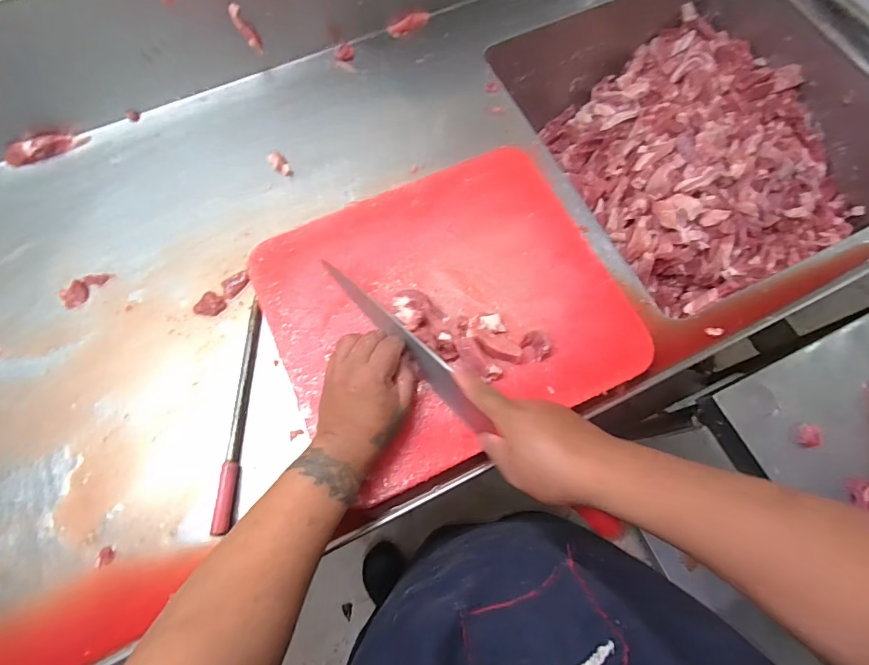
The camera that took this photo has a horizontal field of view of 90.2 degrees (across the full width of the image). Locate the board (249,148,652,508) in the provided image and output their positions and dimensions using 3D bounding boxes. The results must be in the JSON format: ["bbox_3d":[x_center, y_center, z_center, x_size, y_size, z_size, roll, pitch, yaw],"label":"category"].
[{"bbox_3d":[0.013,-0.038,0.513,0.385,0.015,0.338,-25,73,-7],"label":"board"}]

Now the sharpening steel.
[{"bbox_3d":[-0.219,0.085,0.488,0.021,0.019,0.256,2,72,1],"label":"sharpening steel"}]

